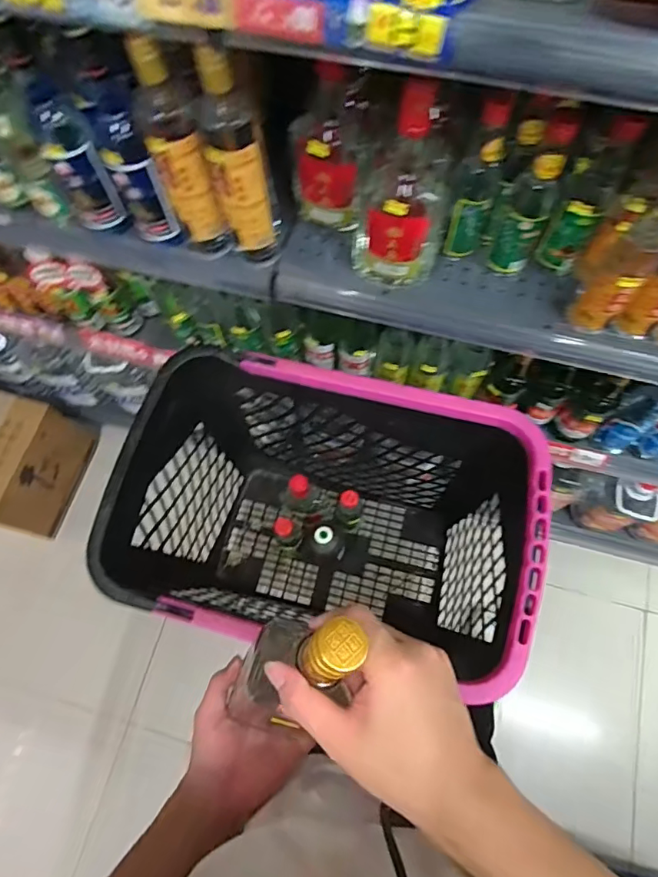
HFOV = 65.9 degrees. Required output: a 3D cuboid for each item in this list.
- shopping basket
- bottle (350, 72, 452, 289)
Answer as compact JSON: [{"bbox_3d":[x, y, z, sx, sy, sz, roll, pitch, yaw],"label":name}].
[{"bbox_3d":[0.003,0.145,0.867,0.550,0.449,0.382,15,71,7],"label":"shopping basket"},{"bbox_3d":[0.086,-0.289,0.573,0.100,0.242,0.114,11,70,5],"label":"bottle"}]

